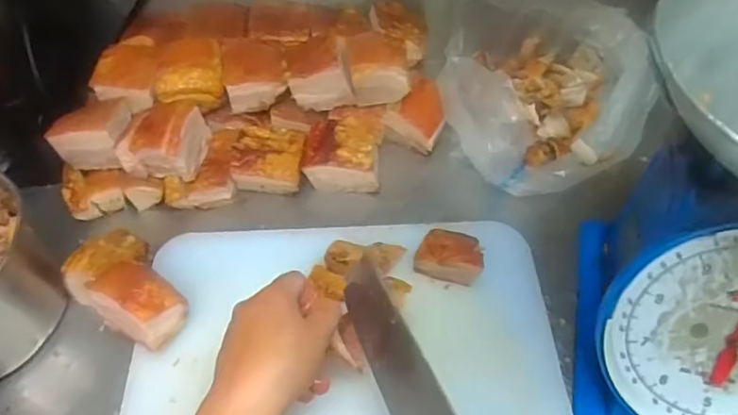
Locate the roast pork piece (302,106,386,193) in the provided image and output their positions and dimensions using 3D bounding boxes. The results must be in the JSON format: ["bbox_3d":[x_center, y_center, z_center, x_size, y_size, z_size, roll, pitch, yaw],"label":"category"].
[{"bbox_3d":[-0.029,-0.070,0.687,0.087,0.061,0.100,4,52,4],"label":"roast pork piece"}]

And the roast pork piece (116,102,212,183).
[{"bbox_3d":[-0.230,-0.078,0.636,0.083,0.051,0.080,4,52,4],"label":"roast pork piece"}]

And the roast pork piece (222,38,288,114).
[{"bbox_3d":[-0.139,-0.166,0.693,0.072,0.052,0.086,-7,52,-5],"label":"roast pork piece"}]

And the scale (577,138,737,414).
[{"bbox_3d":[0.306,0.058,0.472,0.200,0.216,0.264,16,54,13],"label":"scale"}]

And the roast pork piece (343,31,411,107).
[{"bbox_3d":[0.010,-0.171,0.691,0.079,0.064,0.073,4,52,3],"label":"roast pork piece"}]

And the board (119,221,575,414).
[{"bbox_3d":[-0.019,0.158,0.507,0.388,0.029,0.343,-3,52,-2],"label":"board"}]

